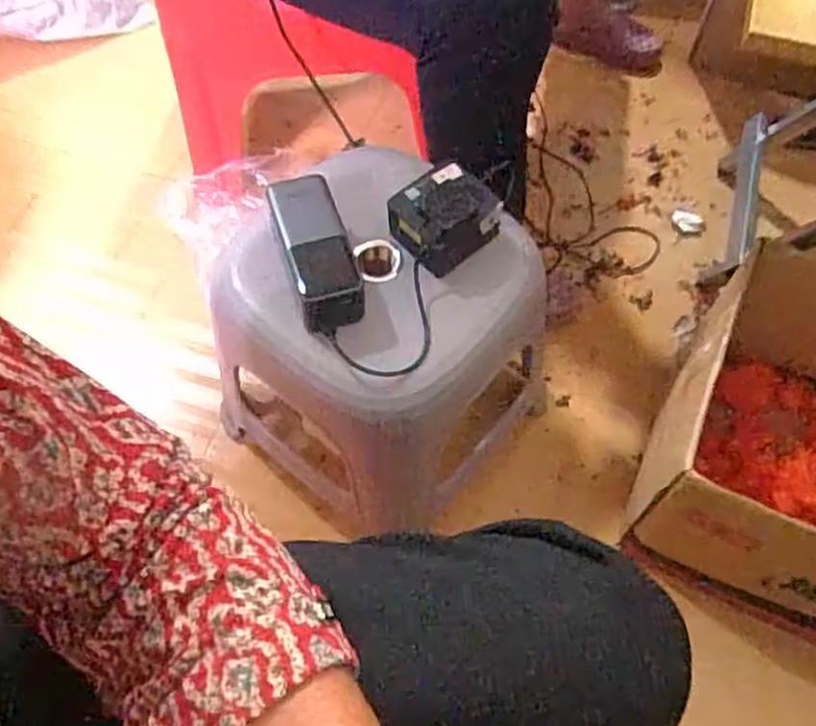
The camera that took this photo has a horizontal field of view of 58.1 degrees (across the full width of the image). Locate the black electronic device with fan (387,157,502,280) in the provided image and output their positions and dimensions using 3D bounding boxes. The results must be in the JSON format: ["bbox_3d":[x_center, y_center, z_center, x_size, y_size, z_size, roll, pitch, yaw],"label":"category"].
[{"bbox_3d":[0.033,-0.127,0.651,0.079,0.054,0.072,-31,66,-16],"label":"black electronic device with fan"}]

